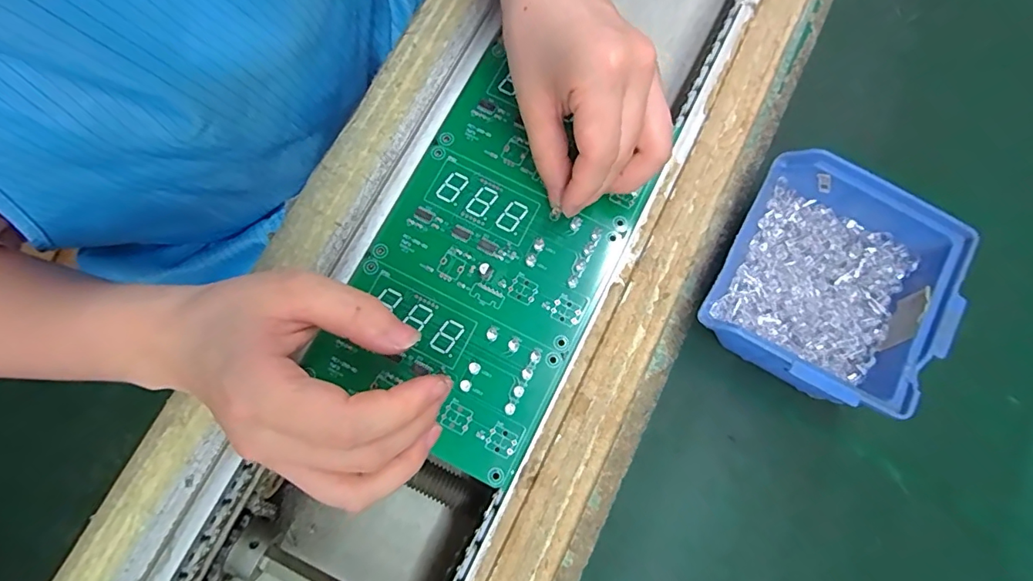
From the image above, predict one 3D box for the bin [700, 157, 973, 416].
[{"bbox_3d":[0.150,-0.002,0.252,0.096,0.049,0.102,32,80,5],"label":"bin"}]

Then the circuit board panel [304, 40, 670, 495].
[{"bbox_3d":[-0.015,-0.016,0.283,0.125,0.004,0.202,28,79,5],"label":"circuit board panel"}]

